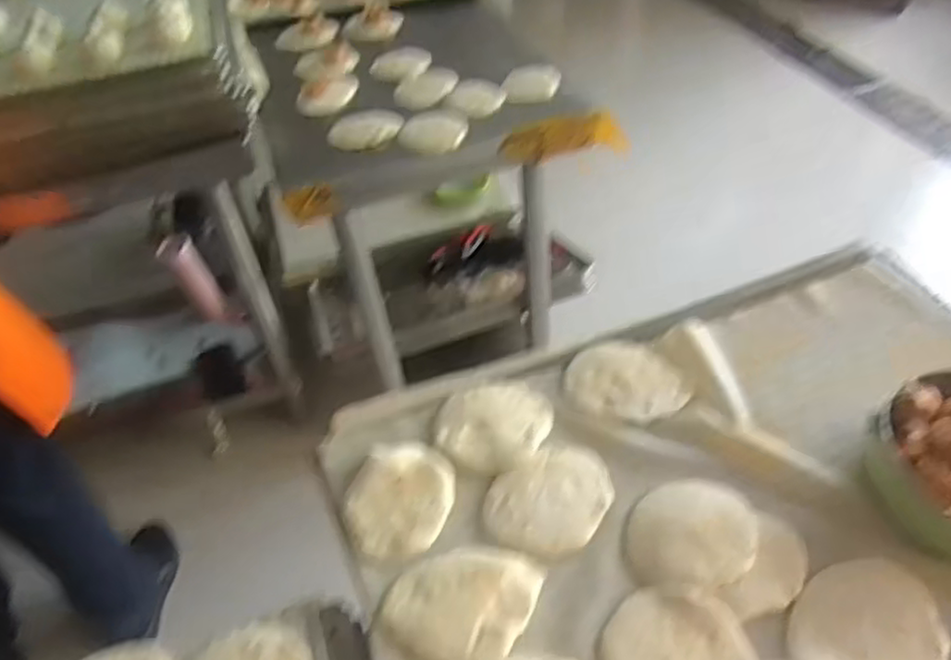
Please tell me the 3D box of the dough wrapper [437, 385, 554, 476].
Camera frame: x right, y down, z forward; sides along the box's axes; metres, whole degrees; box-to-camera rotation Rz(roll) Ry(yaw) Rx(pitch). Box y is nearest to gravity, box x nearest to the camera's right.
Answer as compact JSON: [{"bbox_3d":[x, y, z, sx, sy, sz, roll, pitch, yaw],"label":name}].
[{"bbox_3d":[0.015,0.080,0.609,0.087,0.010,0.092,-3,43,2],"label":"dough wrapper"}]

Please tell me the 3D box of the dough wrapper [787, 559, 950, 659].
[{"bbox_3d":[0.264,0.197,0.476,0.110,0.011,0.084,-35,50,-28],"label":"dough wrapper"}]

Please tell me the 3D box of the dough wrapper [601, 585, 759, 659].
[{"bbox_3d":[0.134,0.213,0.471,0.091,0.014,0.094,-3,43,2],"label":"dough wrapper"}]

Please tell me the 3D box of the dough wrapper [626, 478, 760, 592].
[{"bbox_3d":[0.160,0.149,0.527,0.090,0.016,0.087,5,44,10],"label":"dough wrapper"}]

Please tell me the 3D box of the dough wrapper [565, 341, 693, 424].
[{"bbox_3d":[0.130,0.048,0.636,0.087,0.014,0.098,-29,48,-24],"label":"dough wrapper"}]

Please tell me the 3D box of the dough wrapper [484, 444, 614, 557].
[{"bbox_3d":[0.061,0.133,0.559,0.103,0.009,0.079,-25,47,-21],"label":"dough wrapper"}]

